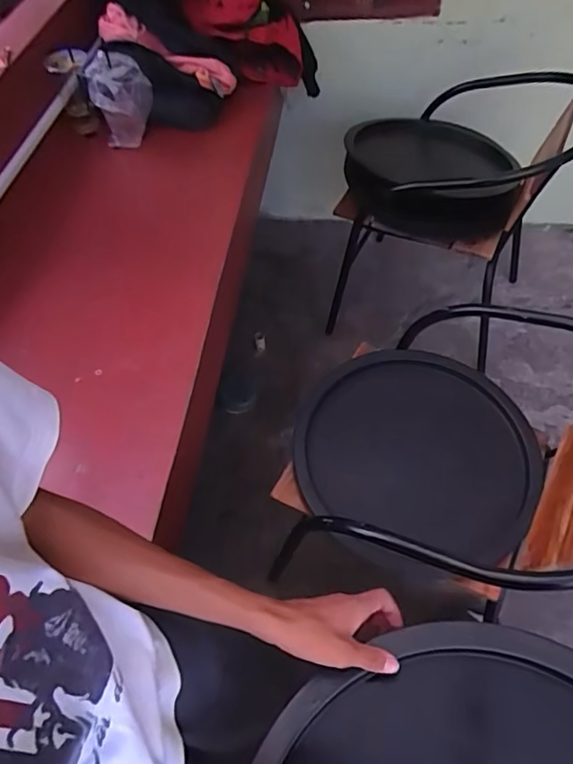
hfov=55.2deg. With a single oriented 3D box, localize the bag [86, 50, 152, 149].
[{"bbox_3d":[-0.340,-0.579,1.155,0.117,0.162,0.127,-14,54,-6],"label":"bag"}]

